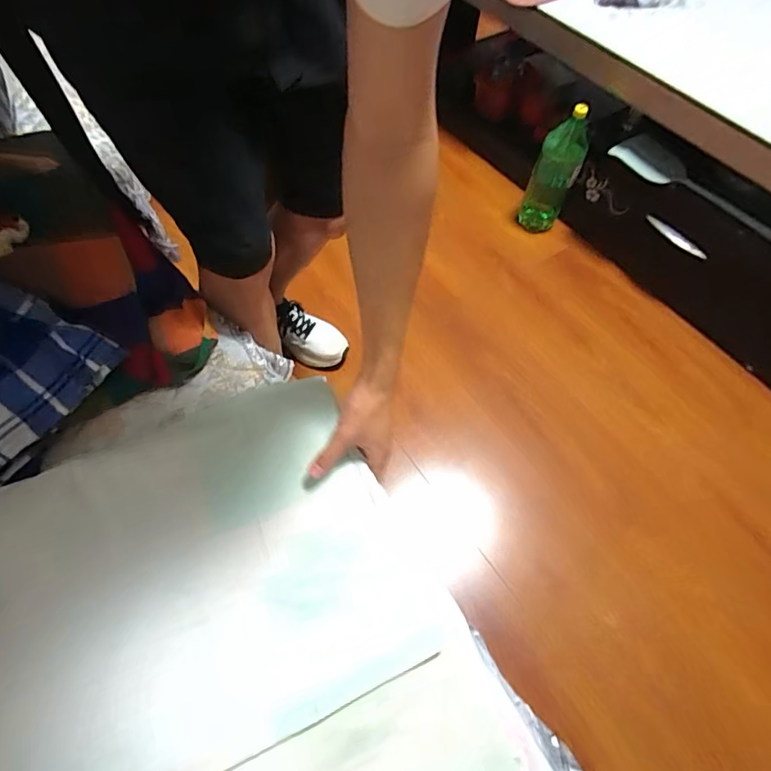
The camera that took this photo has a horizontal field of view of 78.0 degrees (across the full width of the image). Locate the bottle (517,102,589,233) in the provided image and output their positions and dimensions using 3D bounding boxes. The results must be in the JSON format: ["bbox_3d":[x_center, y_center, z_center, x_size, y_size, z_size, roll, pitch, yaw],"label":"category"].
[{"bbox_3d":[0.439,-0.554,1.235,0.109,0.327,0.114,24,60,10],"label":"bottle"}]

